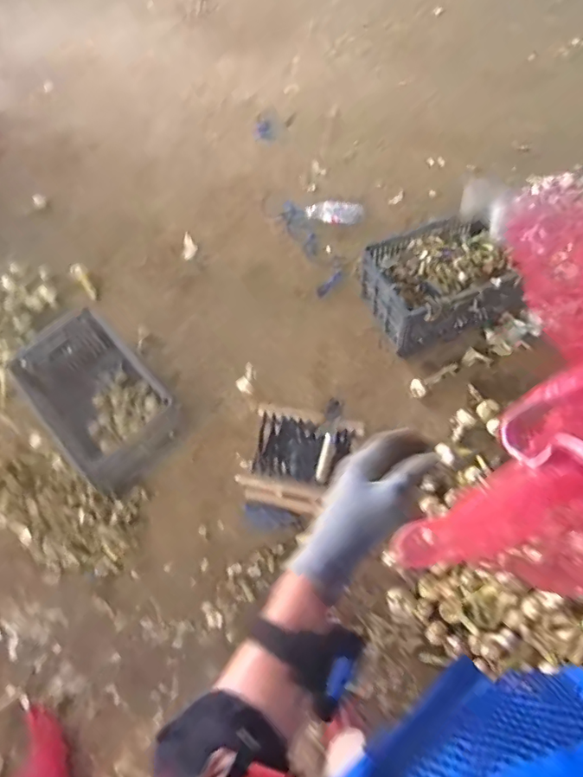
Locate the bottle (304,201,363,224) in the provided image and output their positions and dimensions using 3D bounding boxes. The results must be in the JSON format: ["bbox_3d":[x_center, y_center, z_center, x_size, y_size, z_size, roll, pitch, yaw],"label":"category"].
[{"bbox_3d":[0.168,-0.665,1.849,0.216,0.057,0.081,13,61,23],"label":"bottle"}]

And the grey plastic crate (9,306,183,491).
[{"bbox_3d":[-0.579,0.032,1.459,0.460,0.211,0.318,39,69,21],"label":"grey plastic crate"}]

